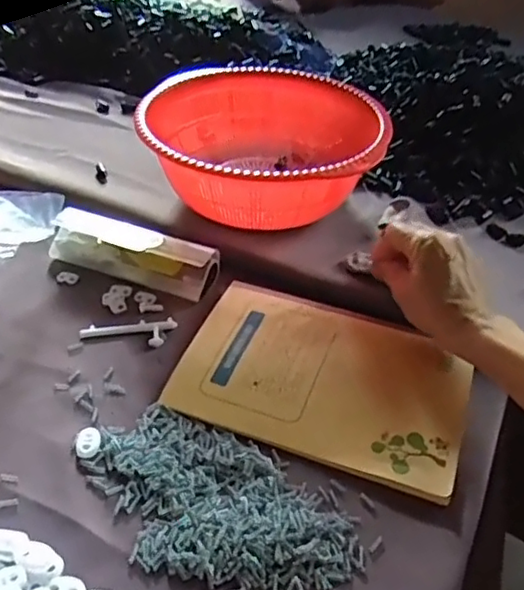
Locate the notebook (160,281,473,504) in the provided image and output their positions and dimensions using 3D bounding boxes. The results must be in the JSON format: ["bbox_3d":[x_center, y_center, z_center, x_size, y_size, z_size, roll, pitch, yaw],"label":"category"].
[{"bbox_3d":[0.045,0.057,0.465,0.205,0.010,0.138,17,44,16],"label":"notebook"}]

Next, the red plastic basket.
[{"bbox_3d":[0.004,-0.134,0.619,0.217,0.094,0.219,10,42,9],"label":"red plastic basket"}]

